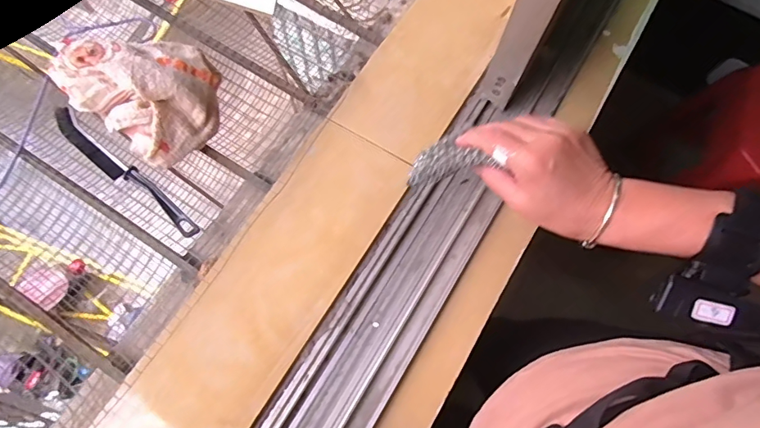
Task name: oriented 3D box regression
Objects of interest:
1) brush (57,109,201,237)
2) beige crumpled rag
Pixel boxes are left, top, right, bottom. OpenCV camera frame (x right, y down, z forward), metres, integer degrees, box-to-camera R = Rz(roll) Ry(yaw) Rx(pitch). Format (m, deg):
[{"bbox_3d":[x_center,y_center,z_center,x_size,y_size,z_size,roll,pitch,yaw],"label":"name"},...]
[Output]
[{"bbox_3d":[-0.266,-0.044,0.477,0.215,0.019,0.022,38,75,12],"label":"brush"},{"bbox_3d":[-0.241,-0.136,0.480,0.164,0.067,0.129,34,74,11],"label":"beige crumpled rag"}]

